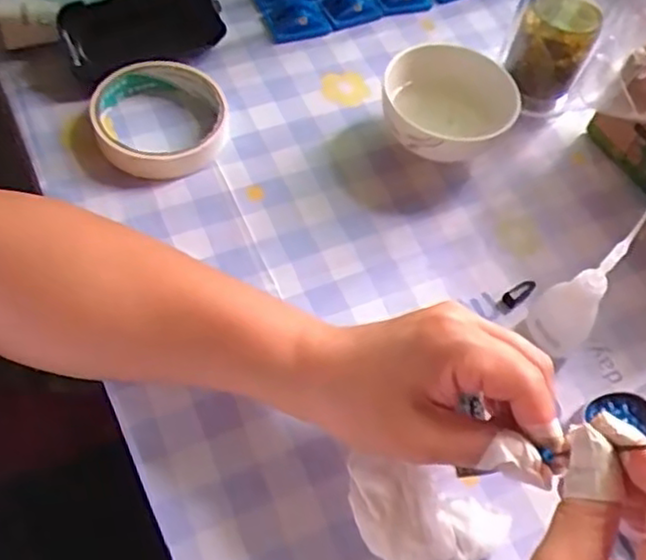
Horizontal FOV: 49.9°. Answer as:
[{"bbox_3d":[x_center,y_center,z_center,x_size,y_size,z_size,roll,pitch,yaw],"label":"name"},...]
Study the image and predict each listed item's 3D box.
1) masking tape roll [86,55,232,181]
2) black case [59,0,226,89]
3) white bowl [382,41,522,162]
[{"bbox_3d":[-0.106,-0.106,0.457,0.085,0.024,0.085,2,58,-3],"label":"masking tape roll"},{"bbox_3d":[-0.124,-0.173,0.483,0.108,0.039,0.045,-18,62,-15],"label":"black case"},{"bbox_3d":[0.080,-0.112,0.462,0.085,0.049,0.083,2,58,-3],"label":"white bowl"}]

